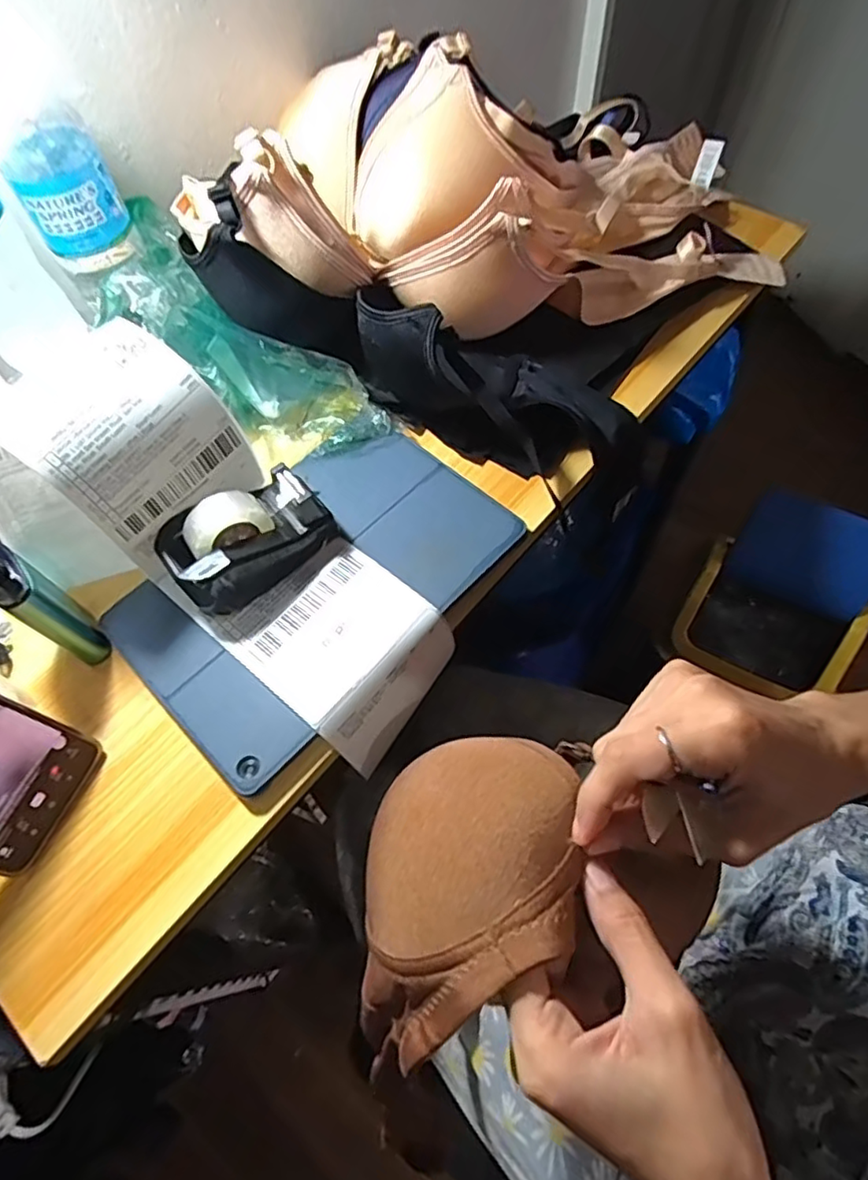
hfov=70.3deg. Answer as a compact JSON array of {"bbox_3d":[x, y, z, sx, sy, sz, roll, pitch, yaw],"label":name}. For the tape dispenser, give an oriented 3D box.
[{"bbox_3d":[-0.116,-0.034,0.384,0.098,0.052,0.055,-36,66,-15],"label":"tape dispenser"}]

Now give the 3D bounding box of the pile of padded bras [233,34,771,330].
[{"bbox_3d":[0.066,-0.317,0.471,0.373,0.139,0.251,-4,62,1],"label":"pile of padded bras"}]

